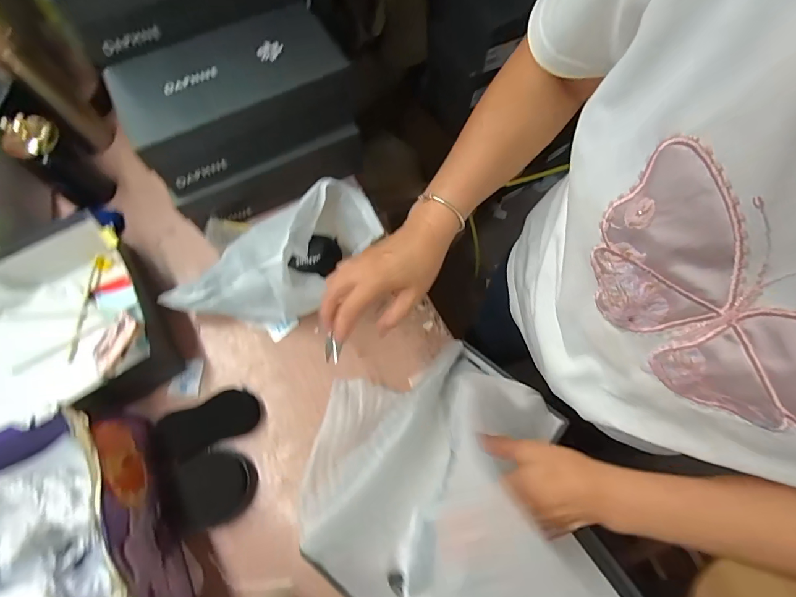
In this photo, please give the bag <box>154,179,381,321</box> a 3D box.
[{"bbox_3d":[-0.163,-0.031,0.541,0.307,0.114,0.125,-29,70,8],"label":"bag"}]

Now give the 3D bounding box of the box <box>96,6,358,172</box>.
[{"bbox_3d":[-0.227,-0.295,0.559,0.290,0.098,0.171,-24,70,-9],"label":"box"}]

